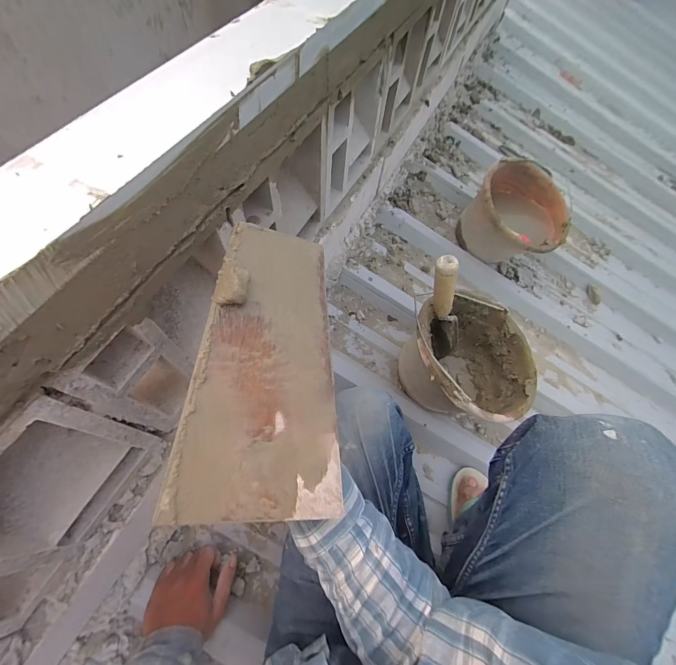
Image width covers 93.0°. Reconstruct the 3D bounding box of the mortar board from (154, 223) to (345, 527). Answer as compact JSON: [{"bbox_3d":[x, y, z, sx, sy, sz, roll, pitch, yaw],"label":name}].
[{"bbox_3d":[-0.047,0.019,0.241,0.107,0.008,0.214,11,68,-22],"label":"mortar board"}]

